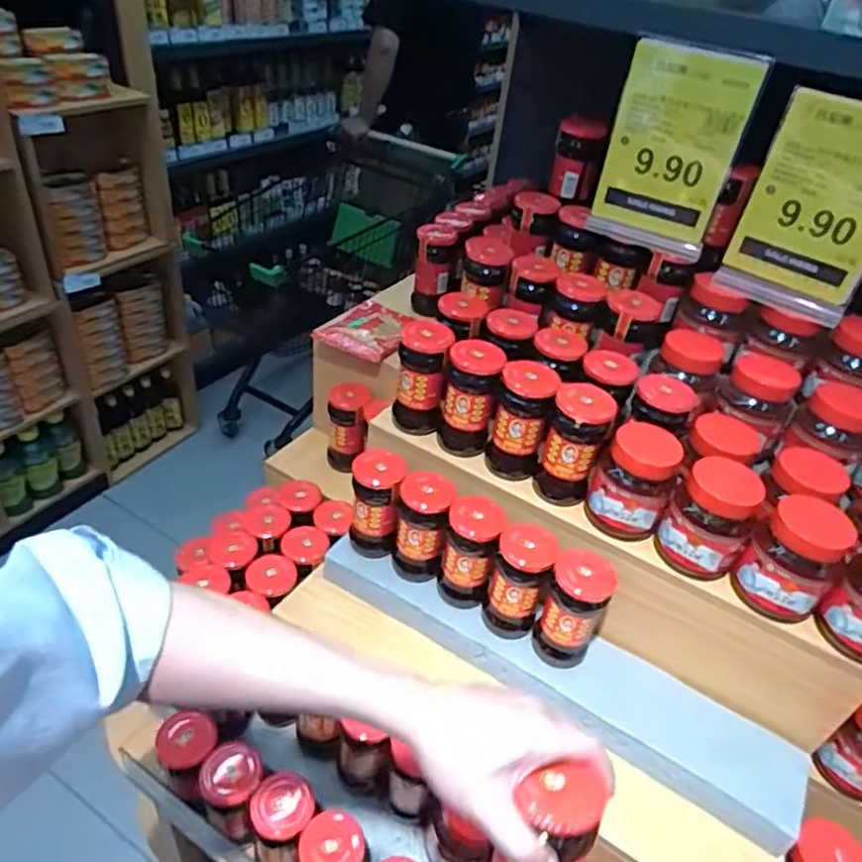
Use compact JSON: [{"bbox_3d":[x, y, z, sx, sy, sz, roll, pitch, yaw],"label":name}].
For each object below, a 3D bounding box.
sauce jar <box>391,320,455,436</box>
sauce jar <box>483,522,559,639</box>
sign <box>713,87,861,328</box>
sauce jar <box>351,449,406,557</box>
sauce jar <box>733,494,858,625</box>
[{"bbox_3d":[-0.011,-0.070,0.835,0.062,0.146,0.070,10,38,3],"label":"sauce jar"},{"bbox_3d":[0.105,0.179,0.778,0.064,0.142,0.066,5,38,-4],"label":"sauce jar"},{"bbox_3d":[0.439,-0.247,0.743,0.147,0.226,0.015,28,45,24],"label":"sign"},{"bbox_3d":[-0.071,0.095,0.847,0.060,0.132,0.061,5,38,-4],"label":"sauce jar"},{"bbox_3d":[0.367,0.133,0.667,0.078,0.116,0.070,34,45,30],"label":"sauce jar"}]

